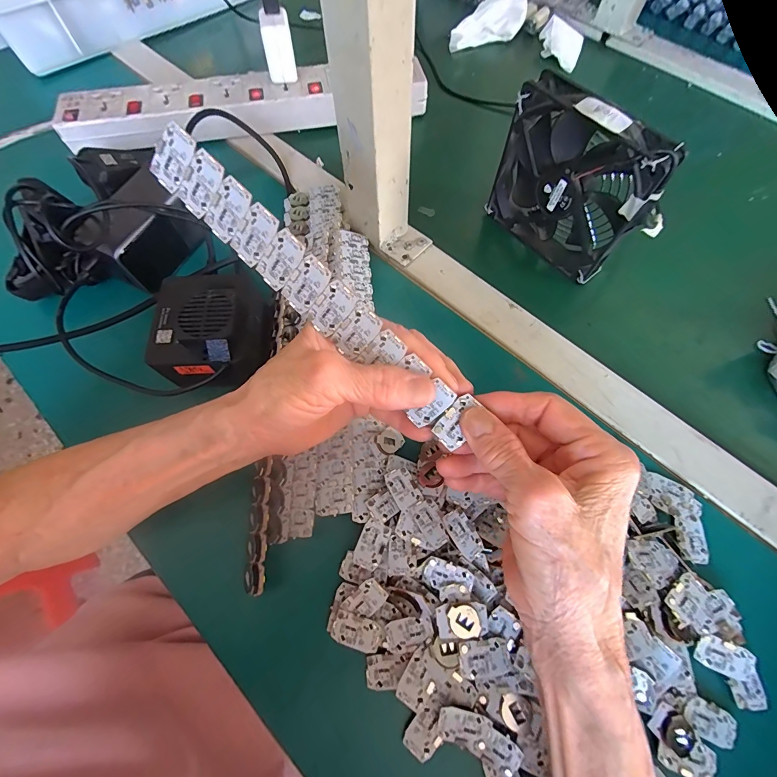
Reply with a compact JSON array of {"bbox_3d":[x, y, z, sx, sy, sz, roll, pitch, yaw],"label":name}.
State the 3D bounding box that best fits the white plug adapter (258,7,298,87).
[{"bbox_3d":[-0.111,-0.345,0.376,0.028,0.054,0.031,-10,68,-2],"label":"white plug adapter"}]

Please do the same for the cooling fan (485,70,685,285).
[{"bbox_3d":[0.146,-0.164,0.301,0.120,0.113,0.034,42,75,16],"label":"cooling fan"}]

